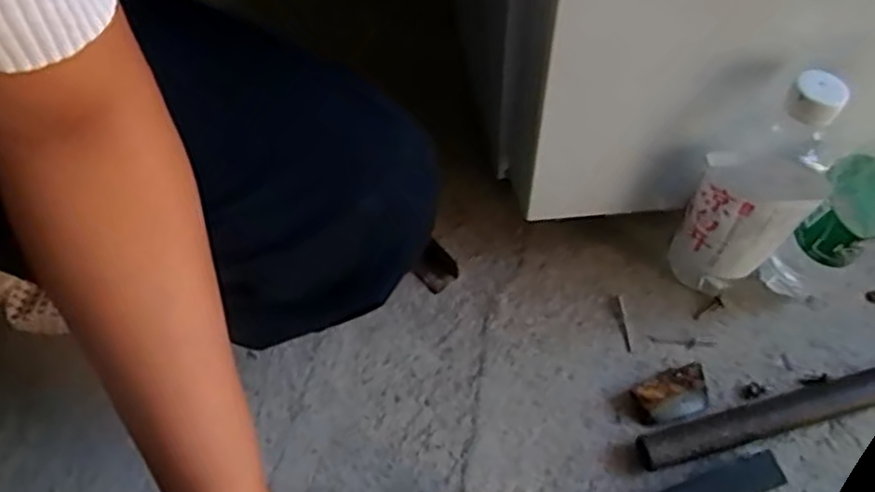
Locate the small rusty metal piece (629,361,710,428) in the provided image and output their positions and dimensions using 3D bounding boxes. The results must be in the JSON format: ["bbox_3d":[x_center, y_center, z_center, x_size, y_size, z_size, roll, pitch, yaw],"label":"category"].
[{"bbox_3d":[0.183,0.118,0.554,0.058,0.017,0.036,-18,61,-8],"label":"small rusty metal piece"}]

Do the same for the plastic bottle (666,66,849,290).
[{"bbox_3d":[0.229,-0.031,0.521,0.061,0.223,0.058,-1,60,2],"label":"plastic bottle"}]

